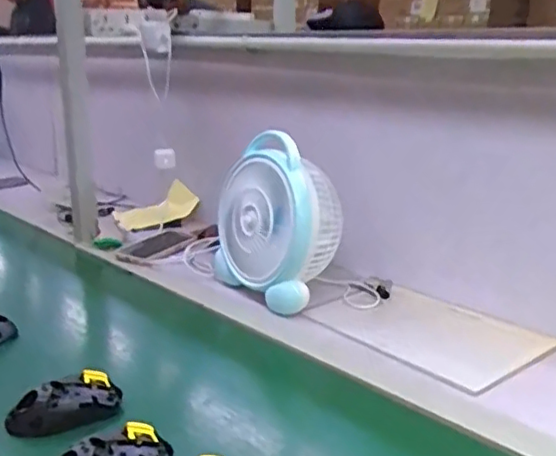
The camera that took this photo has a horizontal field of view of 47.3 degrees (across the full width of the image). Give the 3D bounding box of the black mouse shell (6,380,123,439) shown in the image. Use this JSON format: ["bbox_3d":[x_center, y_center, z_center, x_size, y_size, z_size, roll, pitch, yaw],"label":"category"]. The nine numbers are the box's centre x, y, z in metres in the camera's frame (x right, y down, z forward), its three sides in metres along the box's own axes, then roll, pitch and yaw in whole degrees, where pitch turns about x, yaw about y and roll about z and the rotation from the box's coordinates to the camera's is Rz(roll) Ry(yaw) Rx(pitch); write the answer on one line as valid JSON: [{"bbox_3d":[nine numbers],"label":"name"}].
[{"bbox_3d":[-0.224,0.184,0.672,0.117,0.035,0.056,-9,20,-36],"label":"black mouse shell"}]

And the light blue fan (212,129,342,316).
[{"bbox_3d":[-0.004,-0.008,1.015,0.108,0.240,0.222,-9,20,-36],"label":"light blue fan"}]

